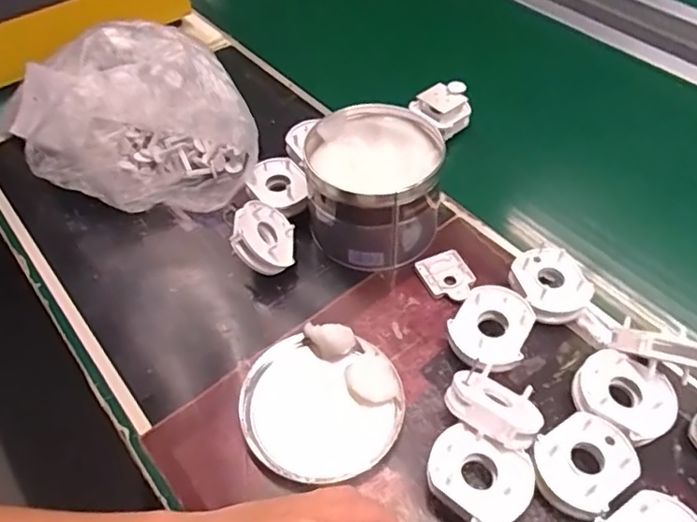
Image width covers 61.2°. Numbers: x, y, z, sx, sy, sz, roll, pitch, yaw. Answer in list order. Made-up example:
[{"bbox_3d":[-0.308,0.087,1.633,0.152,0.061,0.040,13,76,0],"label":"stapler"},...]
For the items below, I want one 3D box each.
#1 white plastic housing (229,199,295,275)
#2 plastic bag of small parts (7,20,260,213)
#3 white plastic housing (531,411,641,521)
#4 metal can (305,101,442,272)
[{"bbox_3d":[-0.079,-0.024,0.560,0.064,0.018,0.065,25,53,-28],"label":"white plastic housing"},{"bbox_3d":[-0.231,-0.141,0.635,0.236,0.117,0.225,-24,53,-16],"label":"plastic bag of small parts"},{"bbox_3d":[0.168,0.148,0.424,0.070,0.028,0.060,-32,56,-23],"label":"white plastic housing"},{"bbox_3d":[0.025,-0.071,0.570,0.122,0.088,0.132,-1,50,1],"label":"metal can"}]

